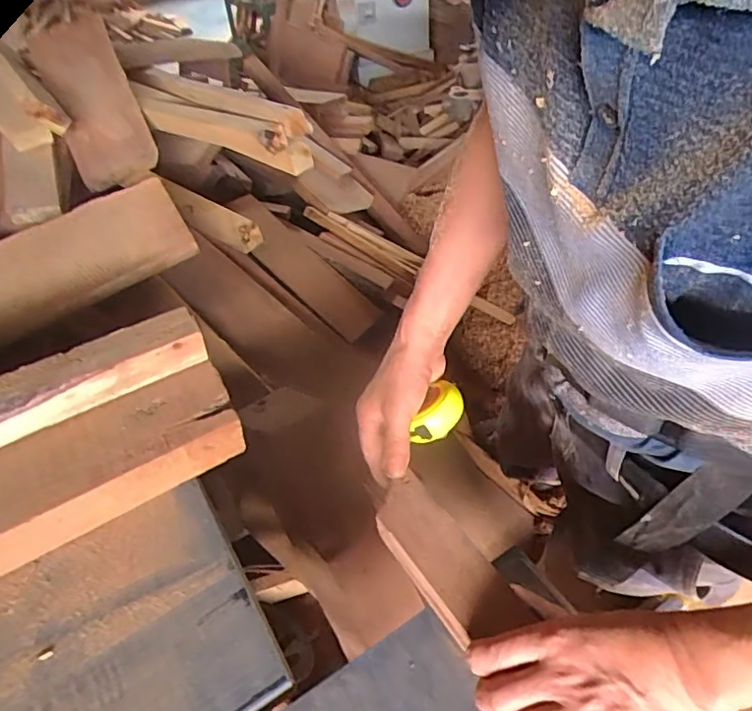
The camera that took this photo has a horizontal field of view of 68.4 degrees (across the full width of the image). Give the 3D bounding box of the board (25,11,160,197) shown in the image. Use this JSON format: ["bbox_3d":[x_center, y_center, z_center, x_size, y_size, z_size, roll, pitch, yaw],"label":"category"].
[{"bbox_3d":[-0.662,-0.609,1.274,0.184,0.043,0.500,-22,74,-14],"label":"board"}]

